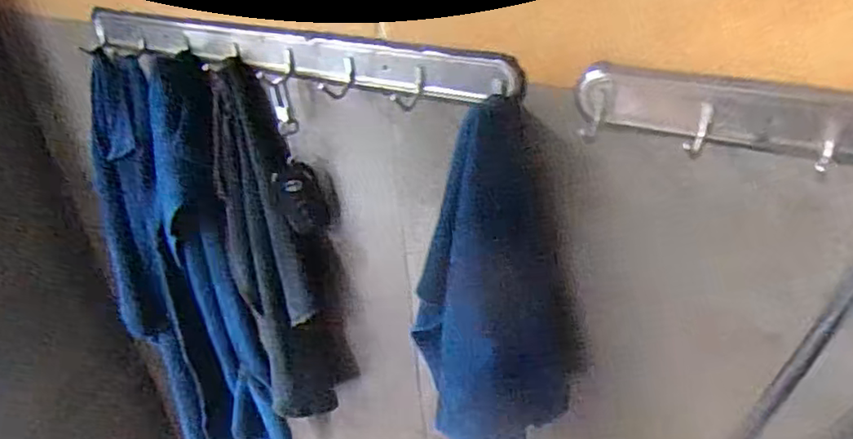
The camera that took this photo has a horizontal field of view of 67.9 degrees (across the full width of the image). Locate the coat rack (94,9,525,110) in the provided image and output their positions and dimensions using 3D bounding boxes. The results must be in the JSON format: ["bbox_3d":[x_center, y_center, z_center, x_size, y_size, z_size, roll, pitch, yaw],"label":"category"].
[{"bbox_3d":[-0.143,-0.147,0.552,0.473,0.044,0.028,17,37,28],"label":"coat rack"}]

